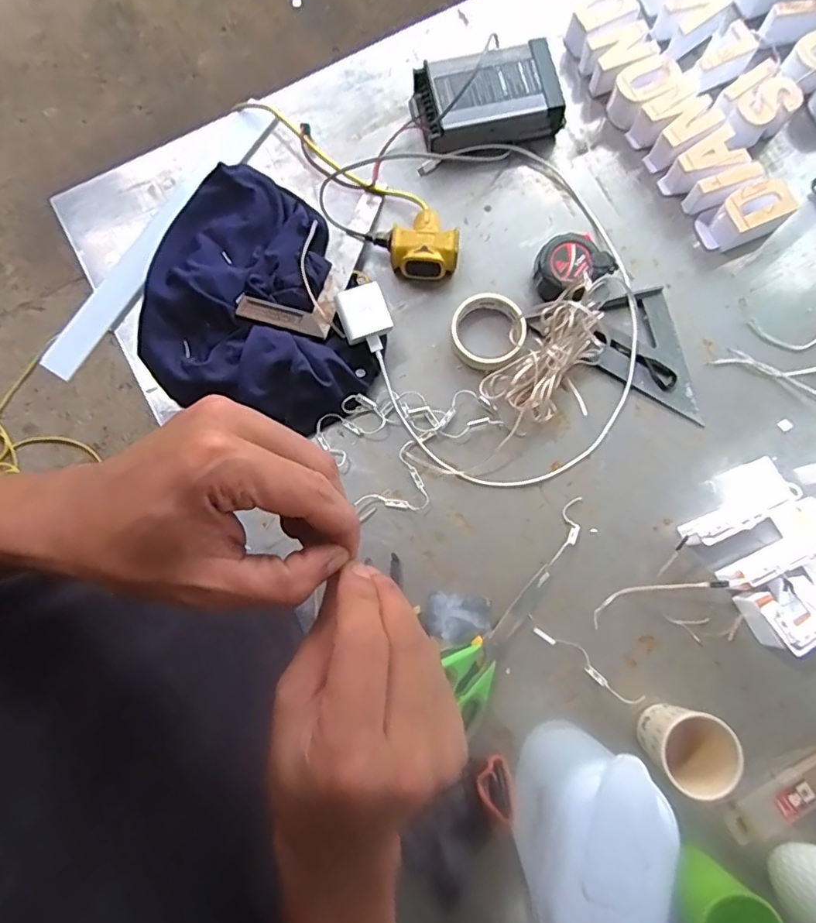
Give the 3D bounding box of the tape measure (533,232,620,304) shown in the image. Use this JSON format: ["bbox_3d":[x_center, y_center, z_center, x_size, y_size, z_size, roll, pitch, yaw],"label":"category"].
[{"bbox_3d":[0.196,-0.237,0.685,0.093,0.041,0.074,-37,81,-7],"label":"tape measure"}]

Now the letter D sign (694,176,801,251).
[{"bbox_3d":[0.421,-0.308,0.690,0.090,0.053,0.059,-21,80,-5],"label":"letter D sign"}]

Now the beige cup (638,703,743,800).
[{"bbox_3d":[0.271,0.280,0.553,0.067,0.089,0.070,0,79,0],"label":"beige cup"}]

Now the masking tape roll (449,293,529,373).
[{"bbox_3d":[0.096,-0.158,0.673,0.087,0.024,0.100,-5,79,-1],"label":"masking tape roll"}]

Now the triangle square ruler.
[{"bbox_3d":[0.247,-0.118,0.668,0.176,0.020,0.167,-10,79,-2],"label":"triangle square ruler"}]

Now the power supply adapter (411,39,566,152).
[{"bbox_3d":[0.104,-0.474,0.729,0.188,0.056,0.111,-12,79,-3],"label":"power supply adapter"}]

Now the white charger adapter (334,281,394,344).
[{"bbox_3d":[-0.052,-0.173,0.655,0.056,0.031,0.057,-20,78,-2],"label":"white charger adapter"}]

